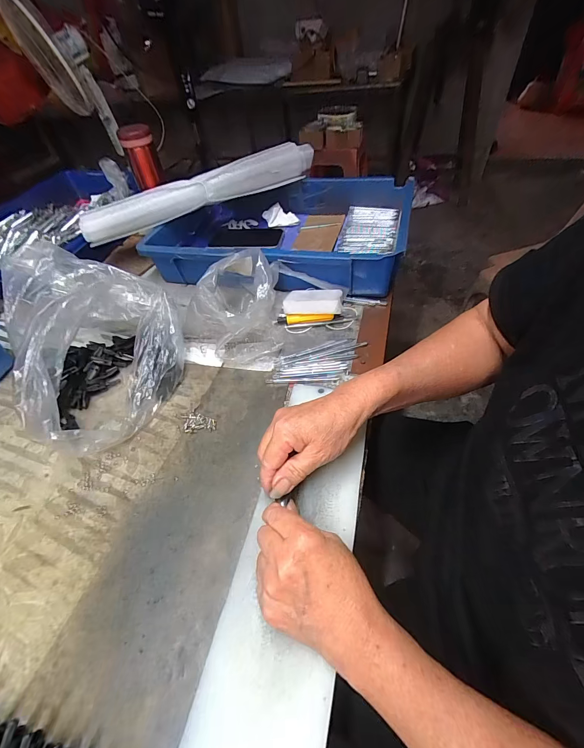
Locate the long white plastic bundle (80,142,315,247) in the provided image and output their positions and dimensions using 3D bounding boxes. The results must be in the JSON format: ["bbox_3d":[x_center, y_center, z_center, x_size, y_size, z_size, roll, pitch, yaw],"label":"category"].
[{"bbox_3d":[-0.156,-0.334,0.598,0.435,0.061,0.041,-23,50,-14],"label":"long white plastic bundle"}]

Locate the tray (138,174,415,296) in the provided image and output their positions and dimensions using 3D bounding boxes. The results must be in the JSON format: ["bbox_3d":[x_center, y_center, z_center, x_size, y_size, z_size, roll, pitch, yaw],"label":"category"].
[{"bbox_3d":[-0.027,-0.255,0.603,0.436,0.089,0.280,6,49,12],"label":"tray"}]

